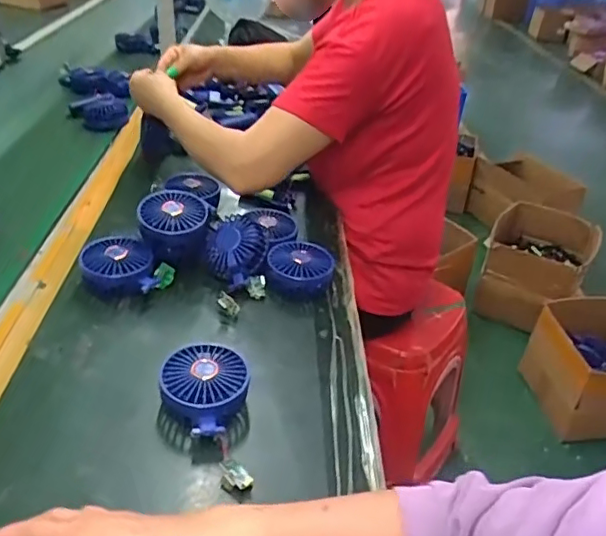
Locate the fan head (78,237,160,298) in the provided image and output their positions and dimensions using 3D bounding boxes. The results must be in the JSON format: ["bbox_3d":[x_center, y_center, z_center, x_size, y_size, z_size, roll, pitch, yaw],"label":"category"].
[{"bbox_3d":[-0.233,0.002,0.712,0.086,0.047,0.087,-8,37,-19],"label":"fan head"}]

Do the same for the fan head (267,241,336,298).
[{"bbox_3d":[-0.004,0.001,0.758,0.085,0.049,0.081,4,35,-3],"label":"fan head"}]

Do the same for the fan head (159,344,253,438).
[{"bbox_3d":[-0.097,0.121,0.564,0.088,0.048,0.081,4,35,-3],"label":"fan head"}]

